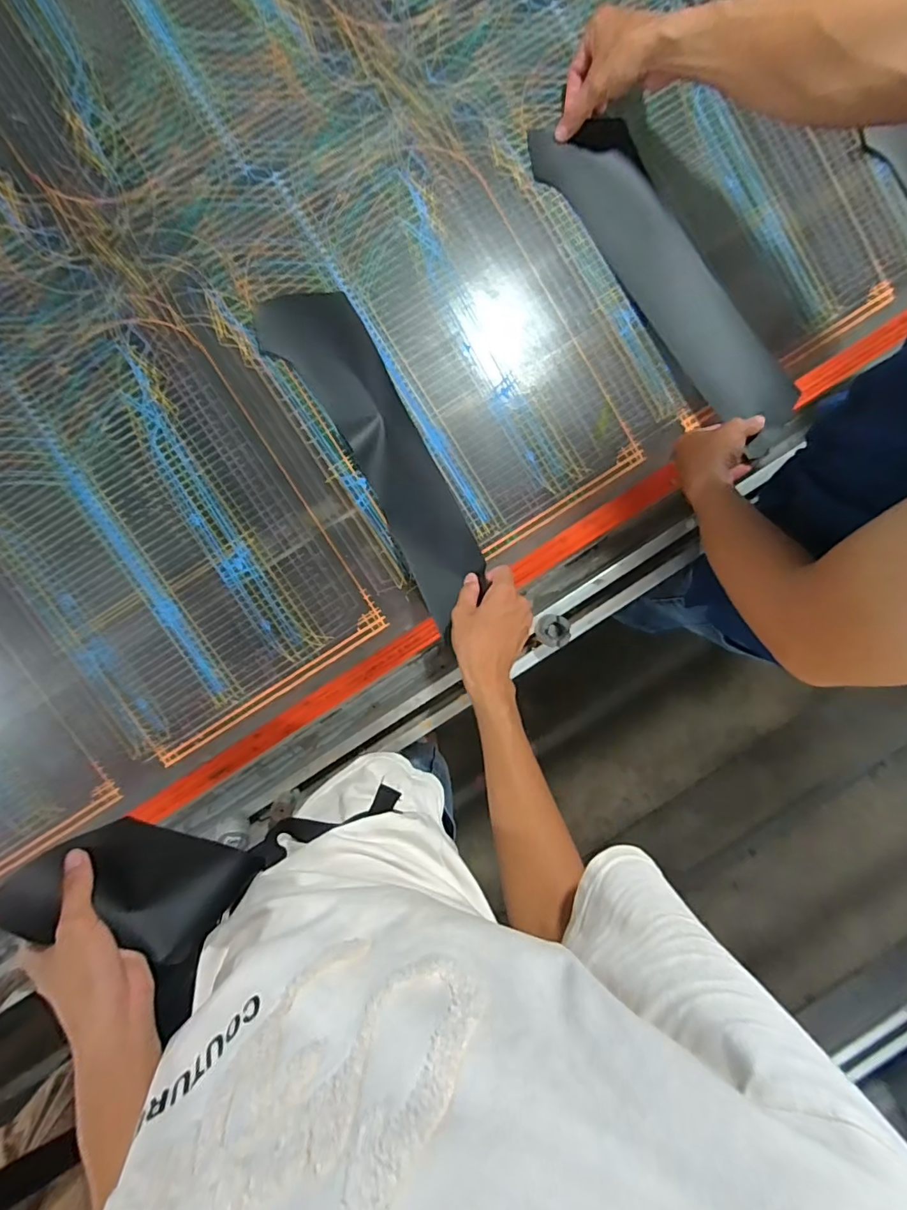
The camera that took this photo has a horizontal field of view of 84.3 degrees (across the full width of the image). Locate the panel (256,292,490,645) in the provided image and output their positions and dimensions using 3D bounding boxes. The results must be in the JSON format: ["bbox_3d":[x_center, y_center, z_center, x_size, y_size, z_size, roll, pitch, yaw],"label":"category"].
[{"bbox_3d":[-0.088,-0.183,0.604,0.102,0.035,0.426,-29,87,-1],"label":"panel"}]

